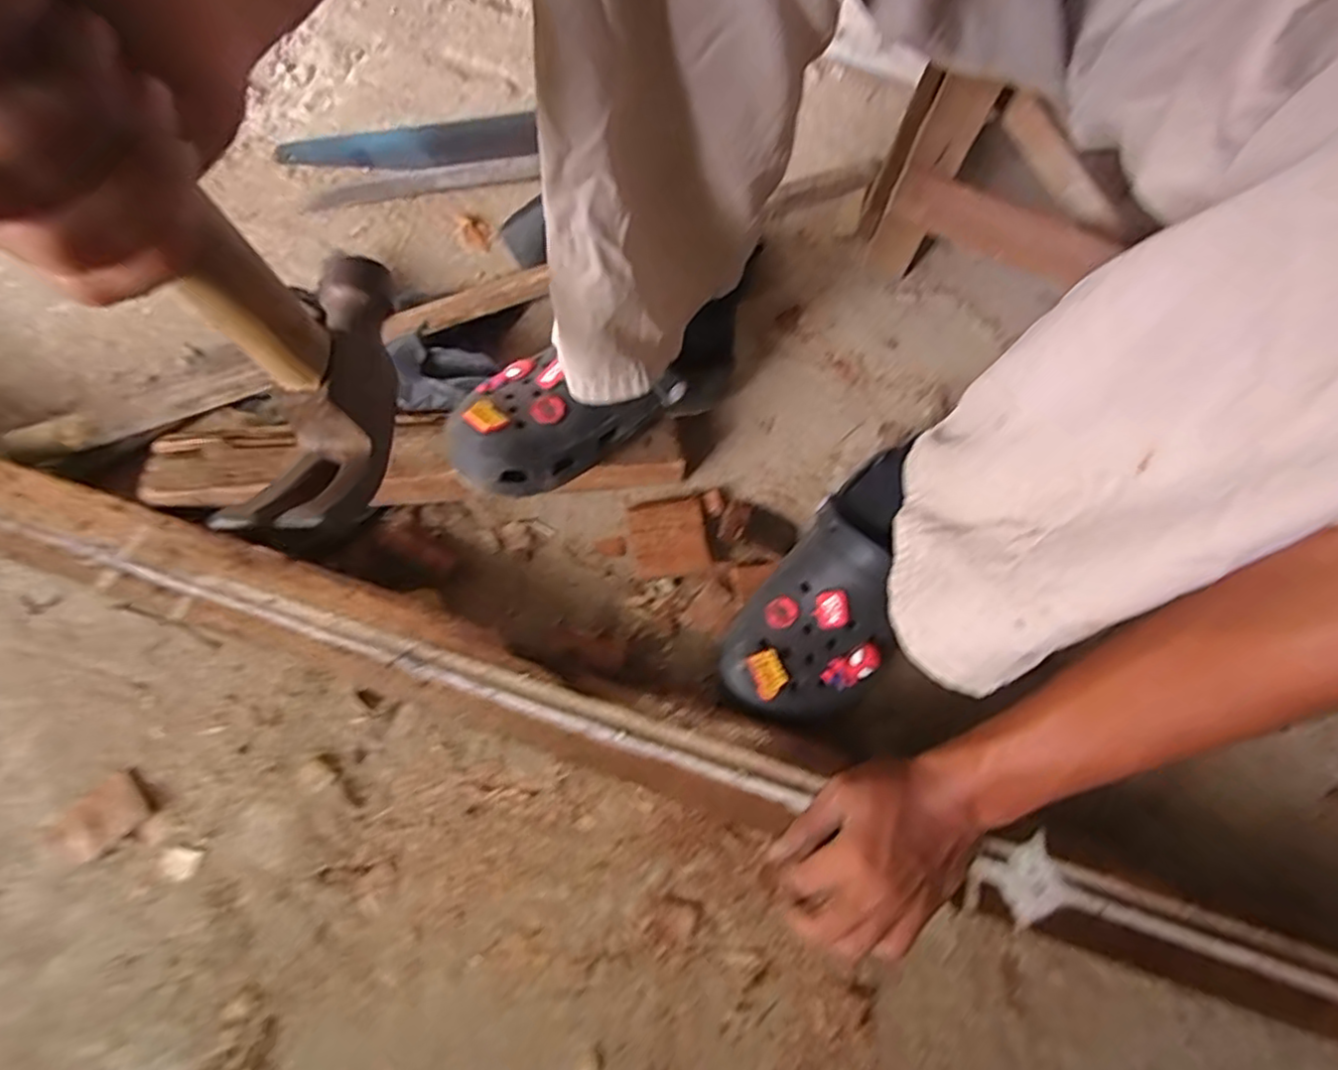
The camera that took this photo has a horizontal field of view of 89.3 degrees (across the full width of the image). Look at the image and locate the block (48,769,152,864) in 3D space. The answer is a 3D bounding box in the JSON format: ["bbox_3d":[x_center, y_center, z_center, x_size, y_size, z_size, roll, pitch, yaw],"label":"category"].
[{"bbox_3d":[-0.389,0.194,0.463,0.058,0.005,0.038,-40,76,-14],"label":"block"}]

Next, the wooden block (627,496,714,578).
[{"bbox_3d":[0.000,0.000,0.552,0.062,0.013,0.061,-10,71,-5],"label":"wooden block"}]

